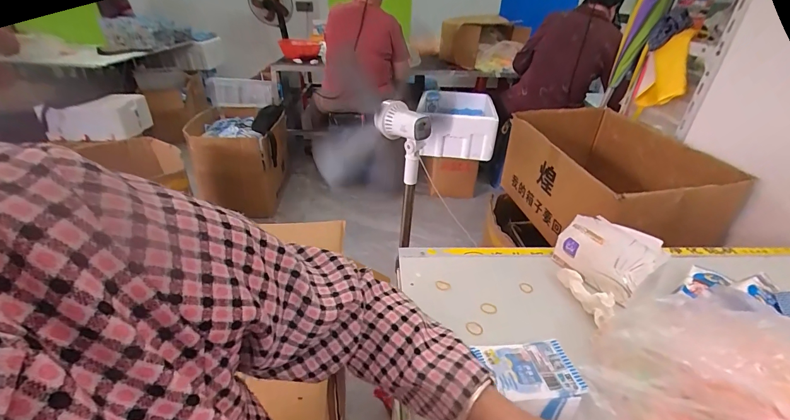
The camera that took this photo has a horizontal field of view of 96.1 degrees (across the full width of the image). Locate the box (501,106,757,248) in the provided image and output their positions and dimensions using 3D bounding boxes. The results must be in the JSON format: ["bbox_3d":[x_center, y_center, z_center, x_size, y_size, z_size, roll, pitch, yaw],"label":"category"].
[{"bbox_3d":[0.595,-0.086,1.025,0.400,0.260,0.544,-5,32,-14],"label":"box"}]

